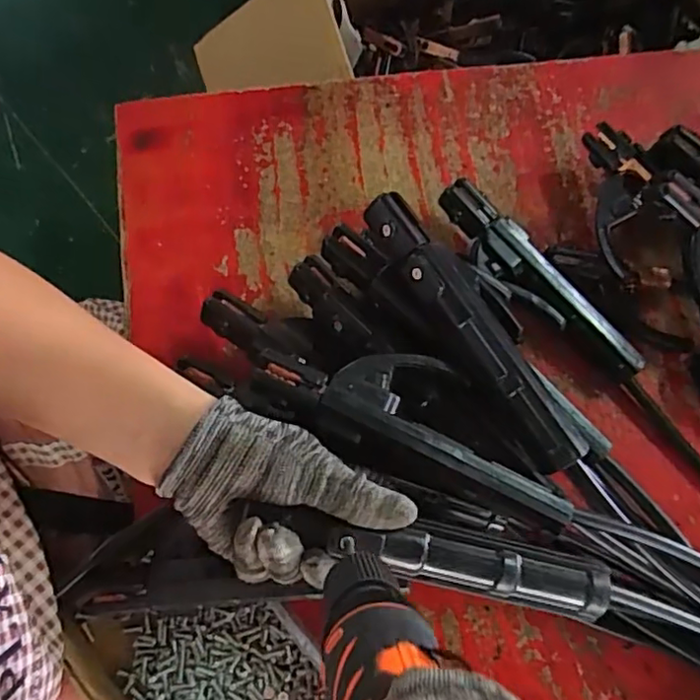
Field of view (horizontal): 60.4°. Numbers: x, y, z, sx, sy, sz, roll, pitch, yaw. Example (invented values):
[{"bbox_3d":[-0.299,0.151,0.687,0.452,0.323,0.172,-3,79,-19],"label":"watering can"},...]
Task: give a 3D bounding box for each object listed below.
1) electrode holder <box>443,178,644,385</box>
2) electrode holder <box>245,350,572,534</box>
[{"bbox_3d":[0.140,-0.048,0.467,0.046,0.041,0.199,-40,80,-12],"label":"electrode holder"},{"bbox_3d":[0.039,0.040,0.355,0.190,0.029,0.074,19,74,1],"label":"electrode holder"}]

